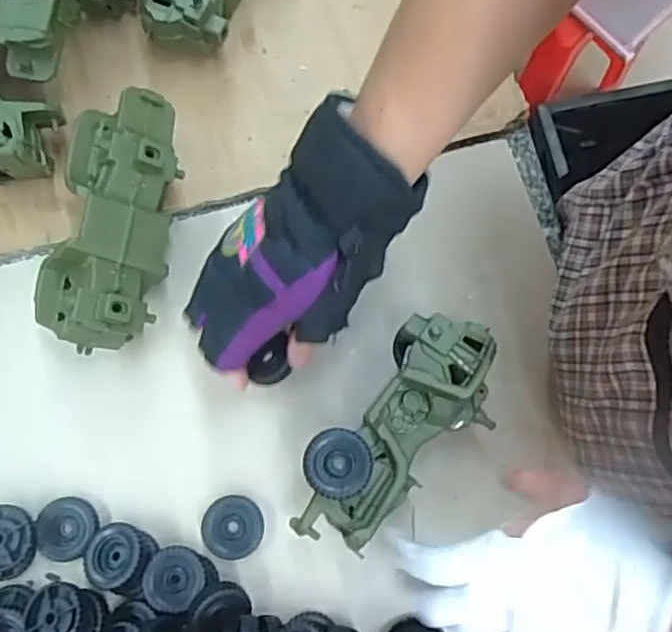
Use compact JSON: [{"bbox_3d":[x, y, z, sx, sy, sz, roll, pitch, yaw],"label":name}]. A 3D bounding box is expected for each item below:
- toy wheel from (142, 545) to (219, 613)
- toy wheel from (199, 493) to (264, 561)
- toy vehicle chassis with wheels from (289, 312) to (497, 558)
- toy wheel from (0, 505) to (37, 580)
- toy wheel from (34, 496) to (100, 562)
[{"bbox_3d":[-0.113,0.184,0.456,0.041,0.022,0.042,44,79,7],"label":"toy wheel"},{"bbox_3d":[-0.075,0.155,0.478,0.043,0.019,0.042,1,77,-2],"label":"toy wheel"},{"bbox_3d":[0.043,0.083,0.463,0.080,0.075,0.178,37,79,6],"label":"toy vehicle chassis with wheels"},{"bbox_3d":[-0.237,0.162,0.463,0.042,0.017,0.052,-1,80,-15],"label":"toy wheel"},{"bbox_3d":[-0.195,0.156,0.477,0.043,0.016,0.044,1,77,-2],"label":"toy wheel"}]

